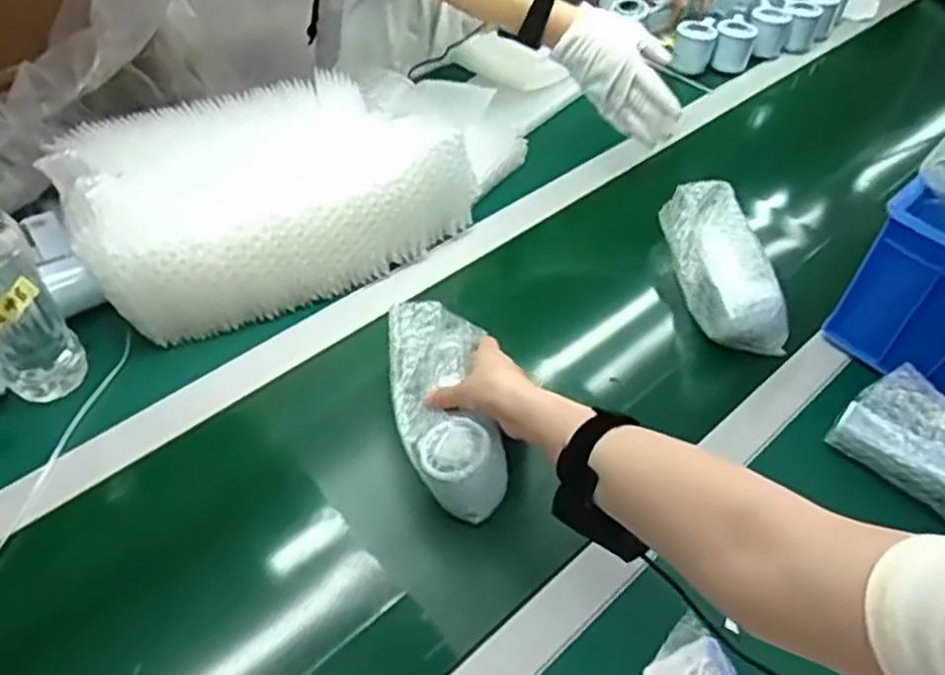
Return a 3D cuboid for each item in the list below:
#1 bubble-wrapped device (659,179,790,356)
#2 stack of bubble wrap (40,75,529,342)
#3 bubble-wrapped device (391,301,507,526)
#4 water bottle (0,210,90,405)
[{"bbox_3d":[0.258,-0.076,0.774,0.073,0.065,0.184,-4,50,-9],"label":"bubble-wrapped device"},{"bbox_3d":[-0.166,-0.178,0.804,0.500,0.117,0.244,-32,59,-29],"label":"stack of bubble wrap"},{"bbox_3d":[-0.024,0.052,0.639,0.085,0.066,0.191,-6,50,-11],"label":"bubble-wrapped device"},{"bbox_3d":[-0.380,-0.033,0.612,0.067,0.236,0.069,-25,56,-24],"label":"water bottle"}]

